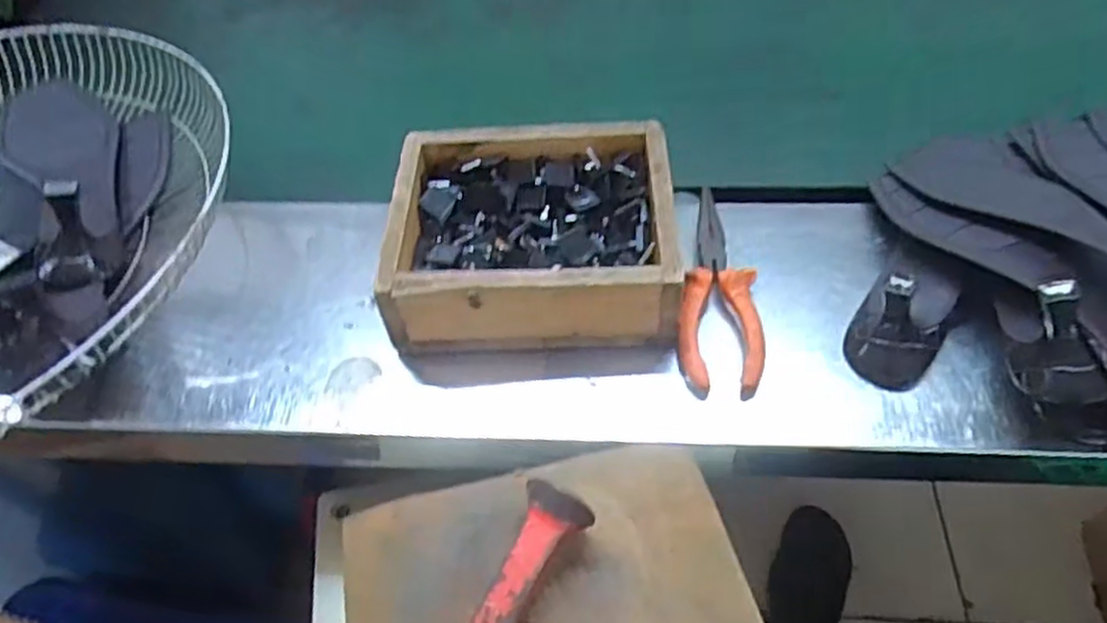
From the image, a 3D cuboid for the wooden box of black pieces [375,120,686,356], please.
[{"bbox_3d":[-0.013,-0.057,0.487,0.178,0.052,0.157,-2,52,3],"label":"wooden box of black pieces"}]

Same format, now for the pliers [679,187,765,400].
[{"bbox_3d":[0.106,-0.018,0.476,0.049,0.022,0.150,1,52,6],"label":"pliers"}]

